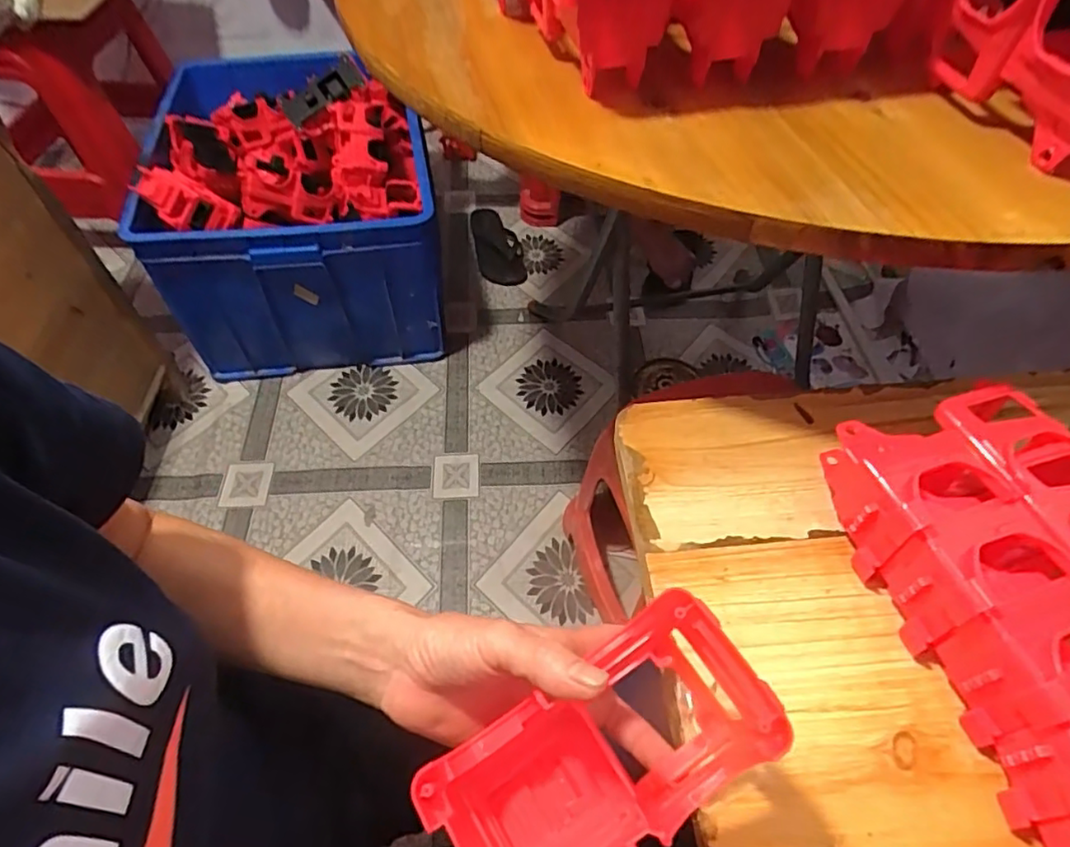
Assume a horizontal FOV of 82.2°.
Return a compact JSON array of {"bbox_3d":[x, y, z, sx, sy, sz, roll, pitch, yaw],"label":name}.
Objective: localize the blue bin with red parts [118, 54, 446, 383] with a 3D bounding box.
[{"bbox_3d":[-0.445,-0.425,1.210,0.480,0.368,0.535,-5,50,-6],"label":"blue bin with red parts"}]

